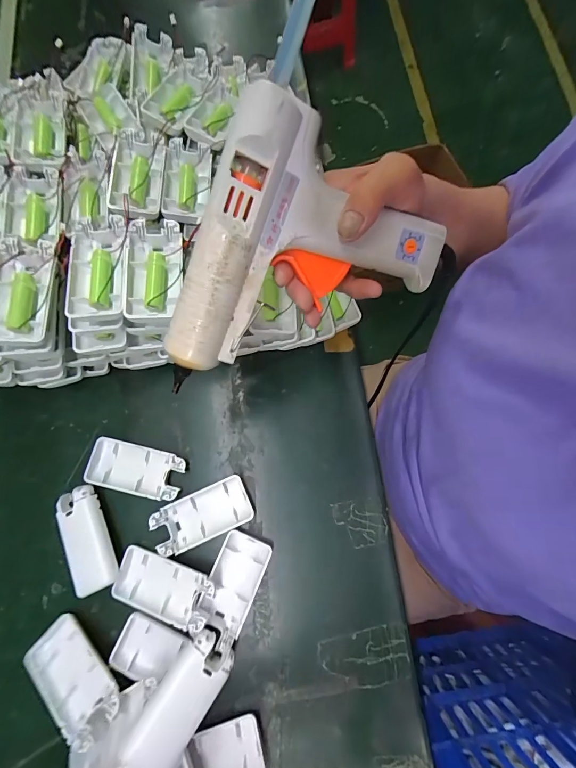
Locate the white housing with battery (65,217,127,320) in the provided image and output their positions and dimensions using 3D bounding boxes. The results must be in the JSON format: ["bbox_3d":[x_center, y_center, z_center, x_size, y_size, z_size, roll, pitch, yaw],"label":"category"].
[{"bbox_3d":[-0.156,-0.093,0.285,0.047,0.026,0.087,-8,75,-1],"label":"white housing with battery"}]

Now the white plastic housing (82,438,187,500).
[{"bbox_3d":[-0.150,0.085,0.342,0.094,0.015,0.046,12,77,4],"label":"white plastic housing"}]

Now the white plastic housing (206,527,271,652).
[{"bbox_3d":[-0.050,0.184,0.317,0.044,0.015,0.086,23,77,6],"label":"white plastic housing"}]

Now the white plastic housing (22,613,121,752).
[{"bbox_3d":[-0.180,0.246,0.287,0.094,0.014,0.047,33,72,23],"label":"white plastic housing"}]

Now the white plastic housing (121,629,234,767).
[{"bbox_3d":[-0.084,0.251,0.270,0.041,0.021,0.093,35,61,9],"label":"white plastic housing"}]

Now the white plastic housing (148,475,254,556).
[{"bbox_3d":[-0.082,0.127,0.330,0.093,0.015,0.046,-25,77,-5],"label":"white plastic housing"}]

